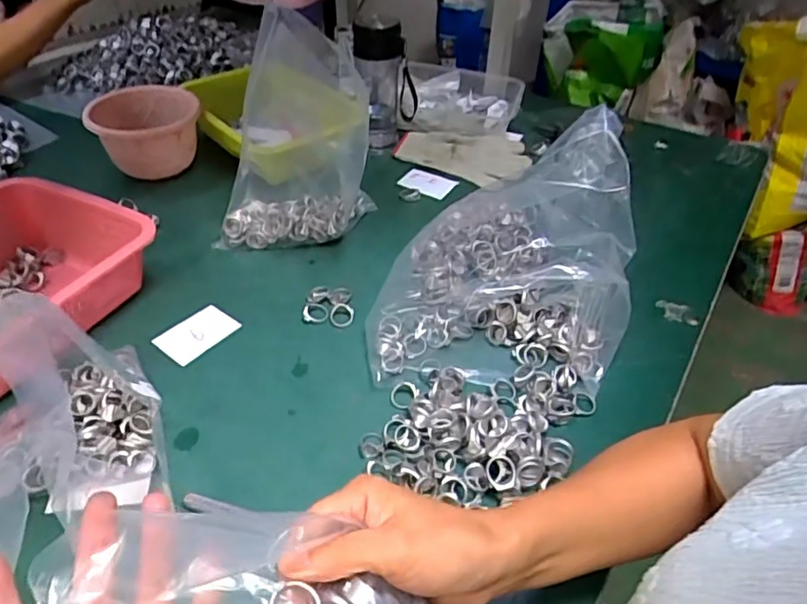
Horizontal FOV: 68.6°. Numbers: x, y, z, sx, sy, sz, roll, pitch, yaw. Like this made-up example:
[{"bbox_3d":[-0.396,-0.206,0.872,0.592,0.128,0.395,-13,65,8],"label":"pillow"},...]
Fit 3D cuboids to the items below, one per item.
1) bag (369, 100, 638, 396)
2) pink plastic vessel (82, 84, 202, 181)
[{"bbox_3d":[0.105,-0.060,0.602,0.247,0.165,0.274,11,41,11],"label":"bag"},{"bbox_3d":[-0.361,-0.238,0.841,0.144,0.083,0.144,-9,41,-12],"label":"pink plastic vessel"}]

